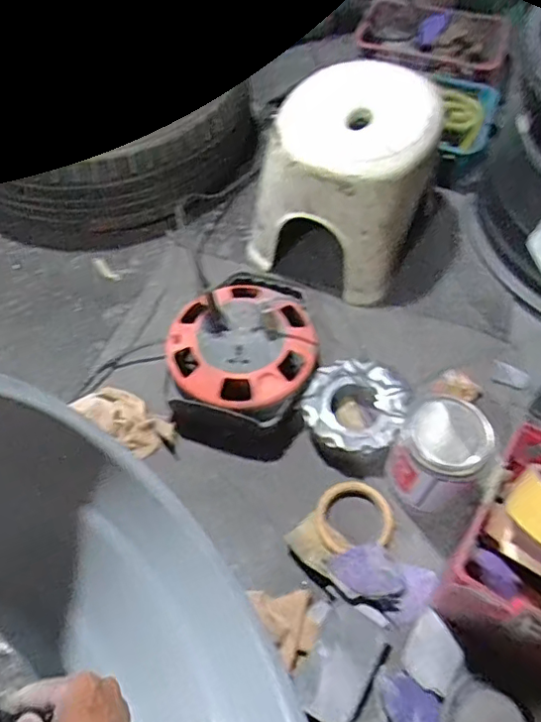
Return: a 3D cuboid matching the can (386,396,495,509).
[{"bbox_3d":[0.197,0.110,0.660,0.097,0.132,0.089,0,57,0],"label":"can"}]

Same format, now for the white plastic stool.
[{"bbox_3d":[0.121,-0.281,0.866,0.226,0.214,0.256,21,59,13],"label":"white plastic stool"}]

